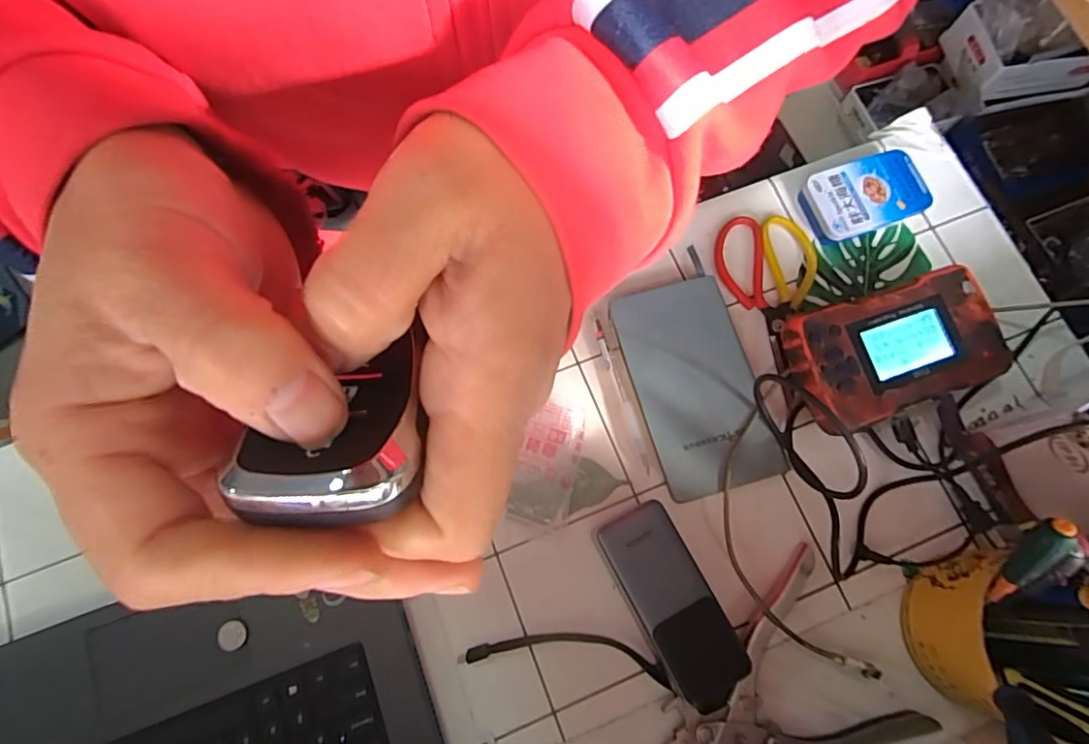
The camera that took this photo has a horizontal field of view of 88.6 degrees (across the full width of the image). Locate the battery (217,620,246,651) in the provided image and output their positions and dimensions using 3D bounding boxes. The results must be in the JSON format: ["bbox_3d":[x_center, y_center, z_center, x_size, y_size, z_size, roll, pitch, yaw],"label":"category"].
[{"bbox_3d":[-0.220,0.185,0.393,0.018,0.004,0.019,-11,69,-15],"label":"battery"}]

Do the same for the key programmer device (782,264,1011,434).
[{"bbox_3d":[0.286,-0.019,0.458,0.177,0.045,0.097,-19,75,-6],"label":"key programmer device"}]

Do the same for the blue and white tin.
[{"bbox_3d":[0.290,-0.159,0.513,0.108,0.028,0.065,-19,75,-6],"label":"blue and white tin"}]

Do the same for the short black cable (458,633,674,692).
[{"bbox_3d":[0.016,0.208,0.412,0.153,0.009,0.028,6,74,1],"label":"short black cable"}]

